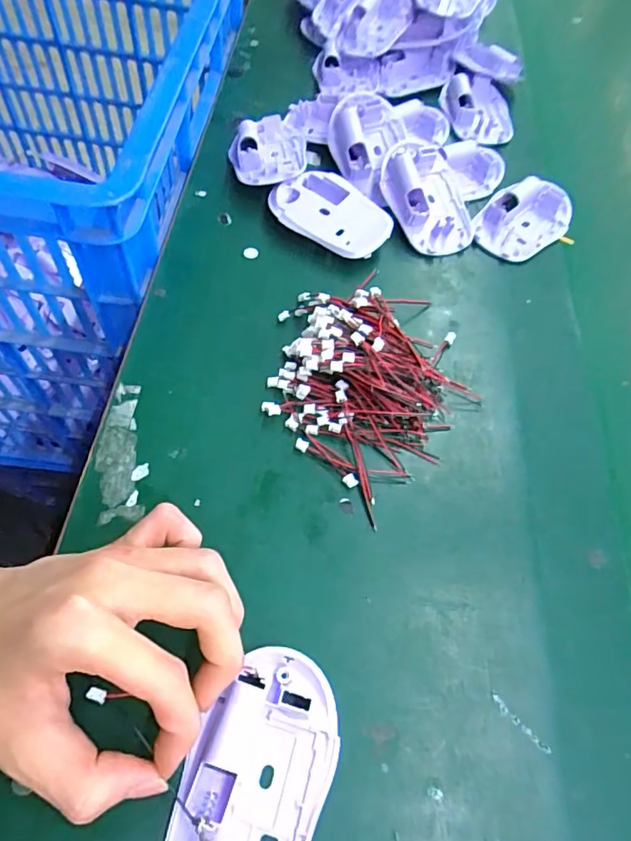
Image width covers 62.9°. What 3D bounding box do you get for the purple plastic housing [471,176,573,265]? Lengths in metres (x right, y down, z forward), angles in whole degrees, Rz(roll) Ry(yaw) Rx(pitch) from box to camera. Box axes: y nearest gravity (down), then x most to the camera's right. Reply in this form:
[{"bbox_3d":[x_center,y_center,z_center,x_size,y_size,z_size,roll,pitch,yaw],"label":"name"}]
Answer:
[{"bbox_3d":[0.167,-0.163,0.410,0.091,0.020,0.056,-35,70,-22],"label":"purple plastic housing"}]

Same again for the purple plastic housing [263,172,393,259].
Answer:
[{"bbox_3d":[0.011,-0.156,0.392,0.093,0.019,0.059,31,62,11],"label":"purple plastic housing"}]

